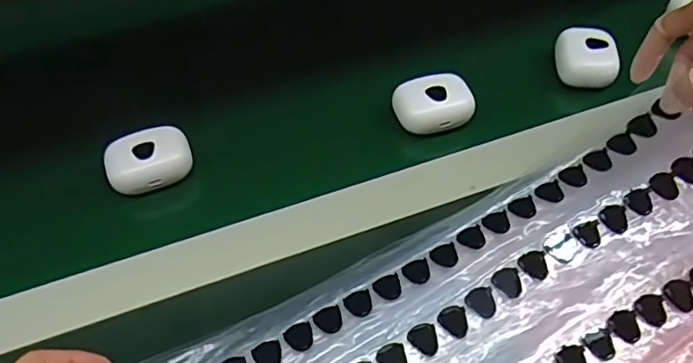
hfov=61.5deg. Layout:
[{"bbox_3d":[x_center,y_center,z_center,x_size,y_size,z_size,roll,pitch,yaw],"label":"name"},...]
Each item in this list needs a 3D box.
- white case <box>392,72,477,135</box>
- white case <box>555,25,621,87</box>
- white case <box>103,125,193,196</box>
[{"bbox_3d":[0.067,-0.059,0.444,0.054,0.021,0.042,-17,54,-9],"label":"white case"},{"bbox_3d":[0.193,-0.100,0.471,0.047,0.023,0.050,14,55,14],"label":"white case"},{"bbox_3d":[-0.141,-0.015,0.417,0.058,0.022,0.041,-19,54,-10],"label":"white case"}]

